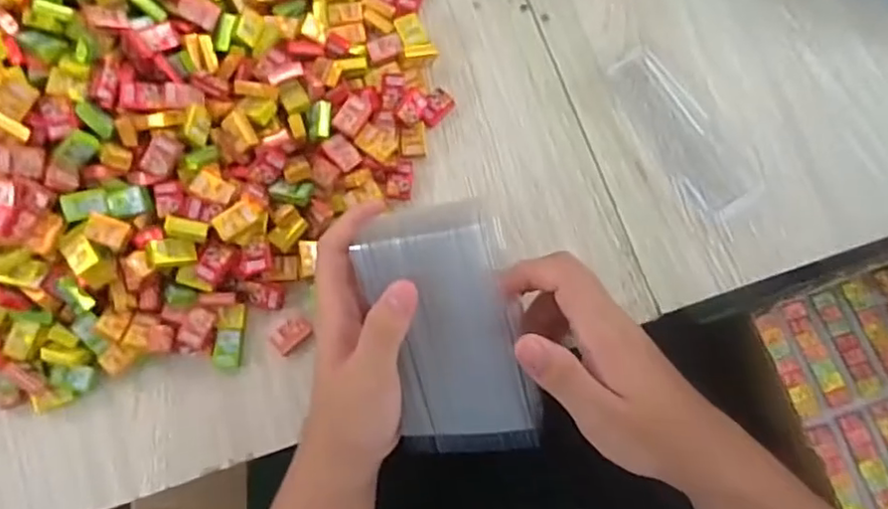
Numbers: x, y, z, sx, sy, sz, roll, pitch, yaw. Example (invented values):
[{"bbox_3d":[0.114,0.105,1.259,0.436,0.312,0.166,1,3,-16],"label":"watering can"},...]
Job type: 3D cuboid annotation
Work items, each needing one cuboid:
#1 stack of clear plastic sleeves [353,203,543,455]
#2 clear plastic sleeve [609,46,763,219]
[{"bbox_3d":[0.003,0.042,0.360,0.077,0.041,0.139,-11,104,11],"label":"stack of clear plastic sleeves"},{"bbox_3d":[0.171,-0.091,0.451,0.056,0.005,0.131,-31,78,-8],"label":"clear plastic sleeve"}]

